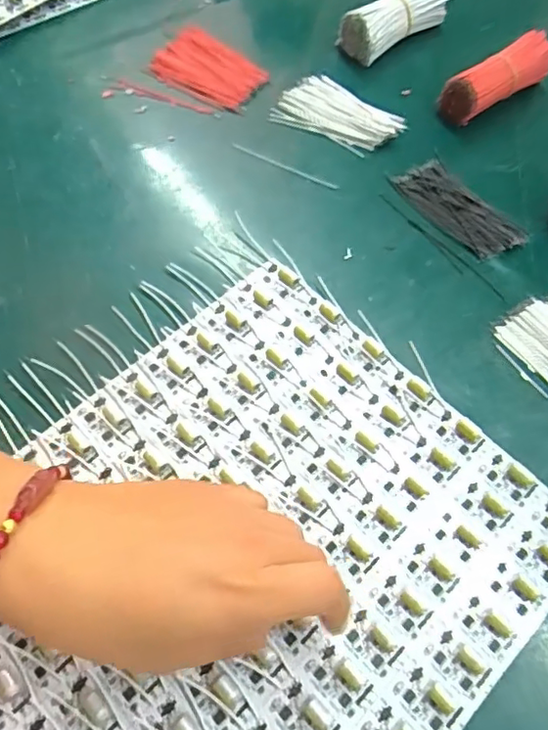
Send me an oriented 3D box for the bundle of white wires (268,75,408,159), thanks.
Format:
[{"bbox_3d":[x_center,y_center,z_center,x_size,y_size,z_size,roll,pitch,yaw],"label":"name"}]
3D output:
[{"bbox_3d":[0.047,-0.183,0.433,0.085,0.008,0.058,36,70,14],"label":"bundle of white wires"}]

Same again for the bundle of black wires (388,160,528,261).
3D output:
[{"bbox_3d":[0.122,-0.104,0.396,0.039,0.009,0.090,-37,71,-16],"label":"bundle of black wires"}]

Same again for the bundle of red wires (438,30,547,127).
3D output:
[{"bbox_3d":[0.164,-0.208,0.430,0.084,0.034,0.028,-32,70,-14],"label":"bundle of red wires"}]

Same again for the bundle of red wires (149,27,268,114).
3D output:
[{"bbox_3d":[-0.050,-0.226,0.449,0.083,0.011,0.052,30,69,12],"label":"bundle of red wires"}]

